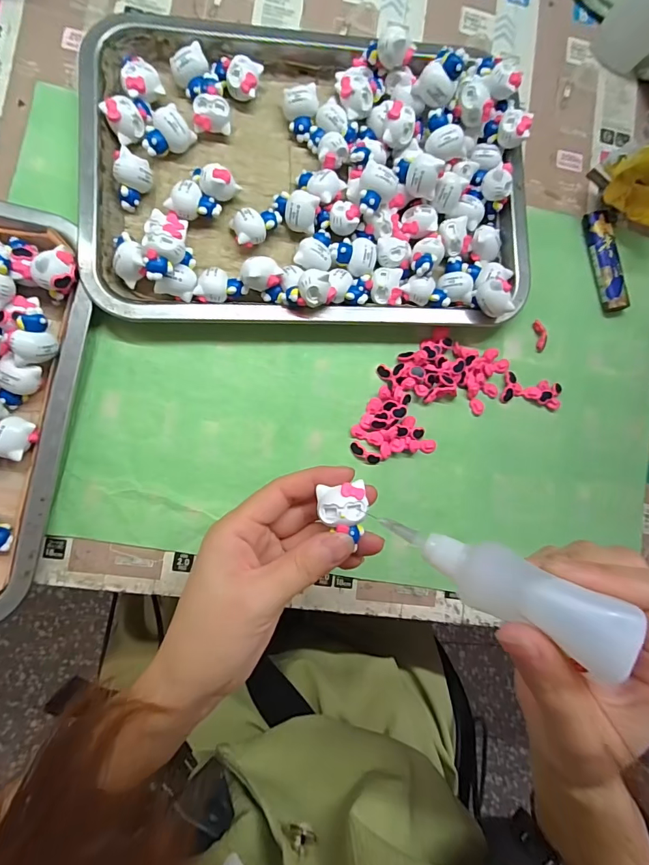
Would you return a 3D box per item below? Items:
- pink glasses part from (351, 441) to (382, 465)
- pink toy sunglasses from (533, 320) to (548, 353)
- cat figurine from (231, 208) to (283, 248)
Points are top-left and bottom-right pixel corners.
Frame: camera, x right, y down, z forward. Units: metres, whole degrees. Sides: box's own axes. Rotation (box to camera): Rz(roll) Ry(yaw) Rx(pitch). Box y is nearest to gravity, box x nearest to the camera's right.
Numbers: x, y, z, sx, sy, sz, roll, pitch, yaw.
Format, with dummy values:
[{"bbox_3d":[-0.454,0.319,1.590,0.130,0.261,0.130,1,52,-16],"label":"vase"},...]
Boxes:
[{"bbox_3d":[0.029,0.015,0.297,0.024,0.007,0.008,32,82,-5],"label":"pink glasses part"},{"bbox_3d":[0.169,-0.075,0.325,0.010,0.007,0.025,-7,87,-9],"label":"pink toy sunglasses"},{"bbox_3d":[-0.046,-0.141,0.291,0.036,0.021,0.021,-19,88,-9],"label":"cat figurine"}]

